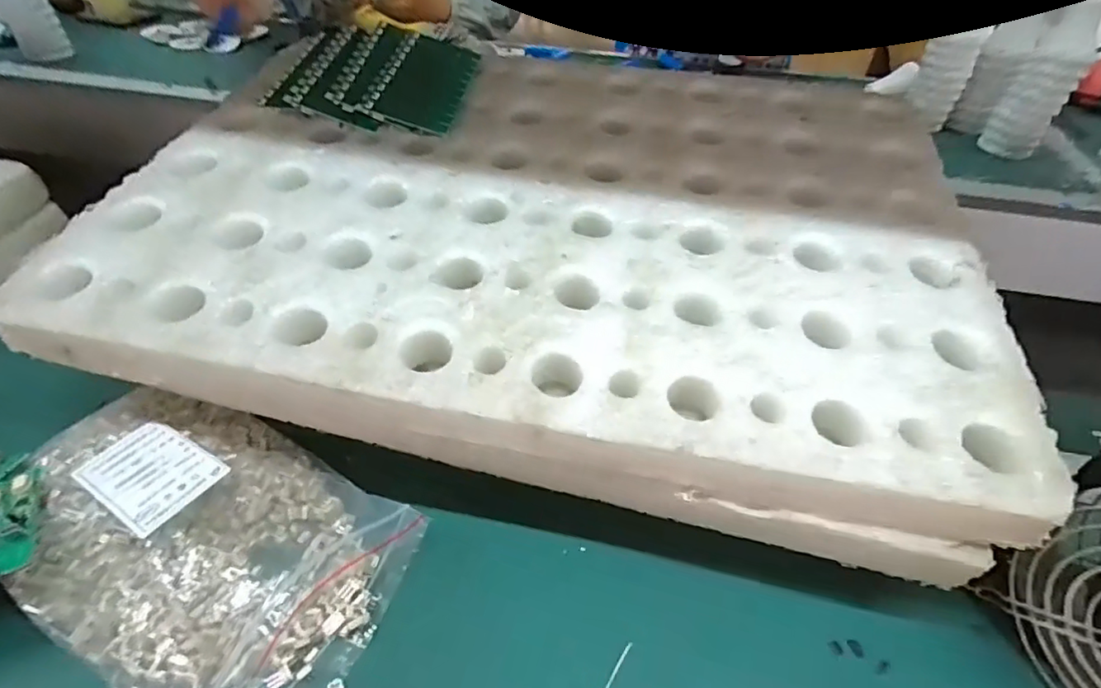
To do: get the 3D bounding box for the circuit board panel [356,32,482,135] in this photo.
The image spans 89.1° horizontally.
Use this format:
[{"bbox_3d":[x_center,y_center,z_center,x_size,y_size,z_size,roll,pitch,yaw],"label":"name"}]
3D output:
[{"bbox_3d":[-0.101,-0.212,0.450,0.064,0.004,0.123,18,53,-8],"label":"circuit board panel"}]

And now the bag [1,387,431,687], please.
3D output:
[{"bbox_3d":[-0.201,0.106,0.313,0.229,0.051,0.149,23,47,20],"label":"bag"}]

